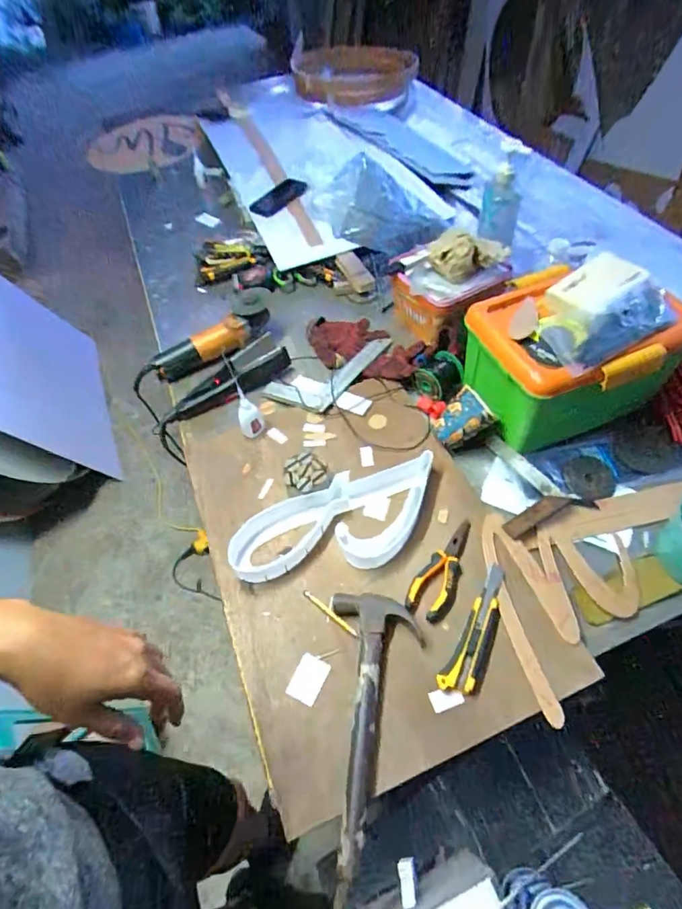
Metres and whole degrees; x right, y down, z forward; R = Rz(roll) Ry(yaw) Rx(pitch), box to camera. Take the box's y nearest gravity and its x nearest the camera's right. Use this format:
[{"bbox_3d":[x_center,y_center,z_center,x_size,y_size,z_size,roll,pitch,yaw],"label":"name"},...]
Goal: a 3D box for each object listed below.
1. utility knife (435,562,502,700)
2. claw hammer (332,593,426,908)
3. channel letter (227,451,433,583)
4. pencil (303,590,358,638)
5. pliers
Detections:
[{"bbox_3d":[0.182,0.226,0.614,0.046,0.017,0.174,20,60,21],"label":"utility knife"},{"bbox_3d":[0.039,0.318,0.552,0.108,0.030,0.308,-2,54,7],"label":"claw hammer"},{"bbox_3d":[-0.003,0.101,0.703,0.326,0.032,0.137,-16,54,-3],"label":"channel letter"},{"bbox_3d":[-0.015,0.222,0.652,0.100,0.009,0.009,34,66,28],"label":"pencil"},{"bbox_3d":[0.147,0.162,0.670,0.057,0.014,0.157,20,60,21],"label":"pliers"}]

